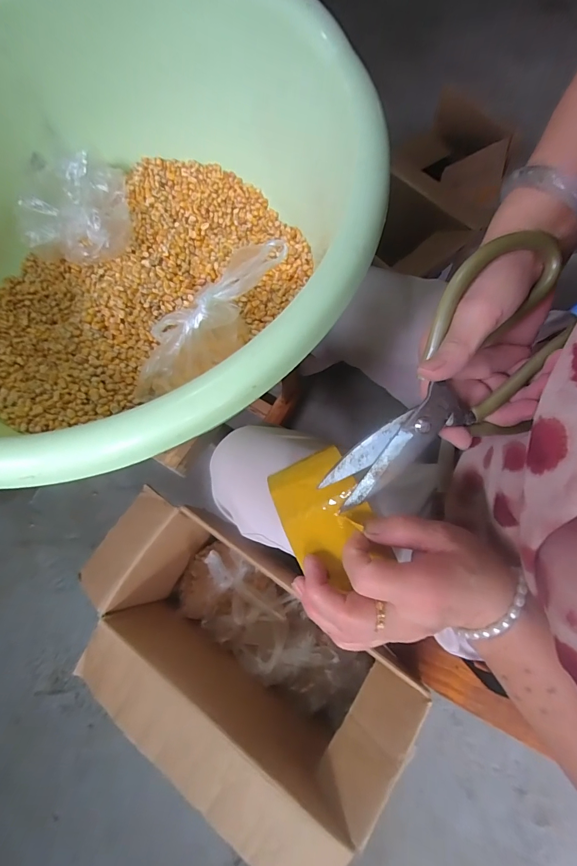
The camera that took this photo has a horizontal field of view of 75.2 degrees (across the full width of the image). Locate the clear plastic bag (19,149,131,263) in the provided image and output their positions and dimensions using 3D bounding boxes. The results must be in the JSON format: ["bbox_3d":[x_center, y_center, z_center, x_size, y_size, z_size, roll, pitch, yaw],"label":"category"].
[{"bbox_3d":[-0.300,-0.323,0.531,0.136,0.057,0.170,-4,71,1],"label":"clear plastic bag"}]

